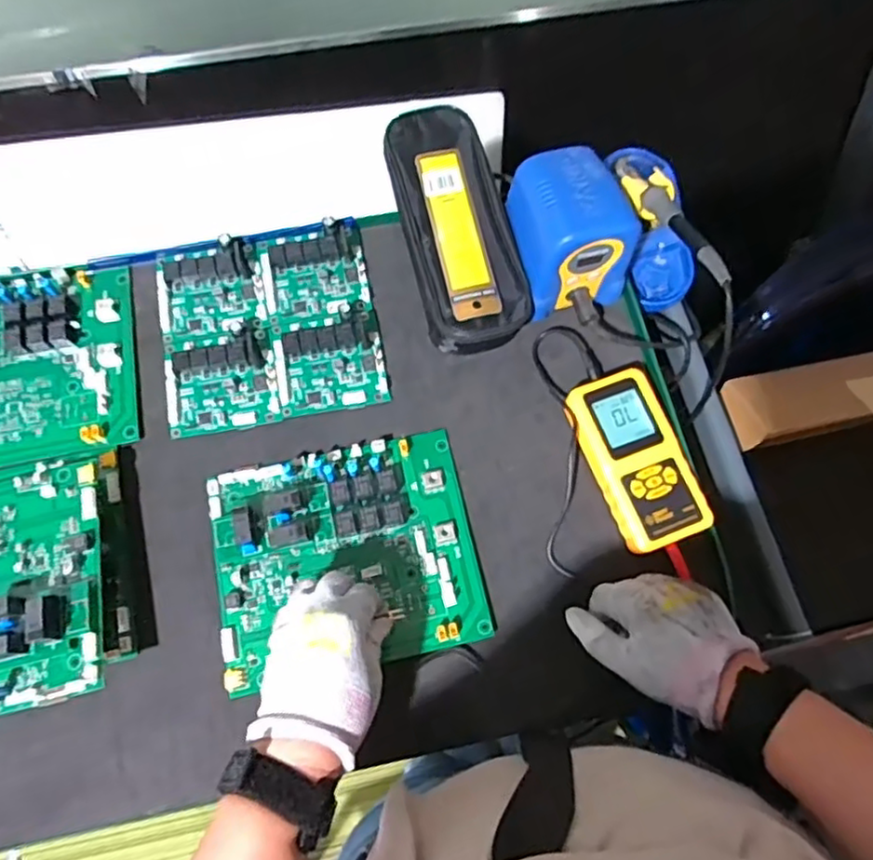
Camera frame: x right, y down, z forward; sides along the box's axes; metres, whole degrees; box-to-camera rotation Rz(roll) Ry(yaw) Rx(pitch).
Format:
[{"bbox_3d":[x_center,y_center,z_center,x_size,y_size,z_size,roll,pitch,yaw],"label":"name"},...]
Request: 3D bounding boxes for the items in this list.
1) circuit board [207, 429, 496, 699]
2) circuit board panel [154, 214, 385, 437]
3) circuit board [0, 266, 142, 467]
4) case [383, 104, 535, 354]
[{"bbox_3d":[-0.072,0.095,0.495,0.201,0.028,0.171,-11,73,-3],"label":"circuit board"},{"bbox_3d":[-0.149,-0.094,0.562,0.185,0.025,0.173,-11,73,-3],"label":"circuit board panel"},{"bbox_3d":[-0.367,-0.057,0.545,0.202,0.022,0.177,-9,73,-3],"label":"circuit board"},{"bbox_3d":[0.017,-0.185,0.573,0.091,0.043,0.231,-13,73,-4],"label":"case"}]

